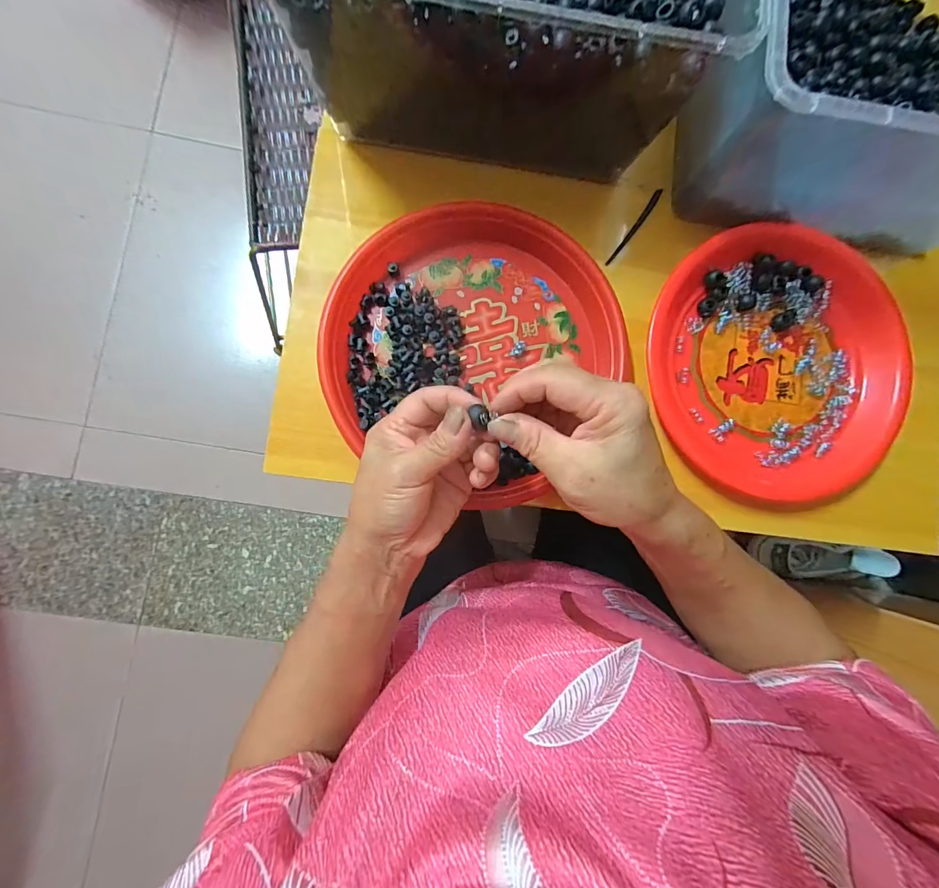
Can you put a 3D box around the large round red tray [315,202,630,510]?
[{"bbox_3d":[0.006,-0.071,0.341,0.229,0.029,0.232,0,86,-4],"label":"large round red tray"}]

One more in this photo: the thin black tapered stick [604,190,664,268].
[{"bbox_3d":[0.146,-0.192,0.375,0.007,0.007,0.075,36,97,-1],"label":"thin black tapered stick"}]

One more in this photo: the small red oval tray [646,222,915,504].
[{"bbox_3d":[0.259,-0.067,0.359,0.218,0.027,0.220,-6,86,-5],"label":"small red oval tray"}]

